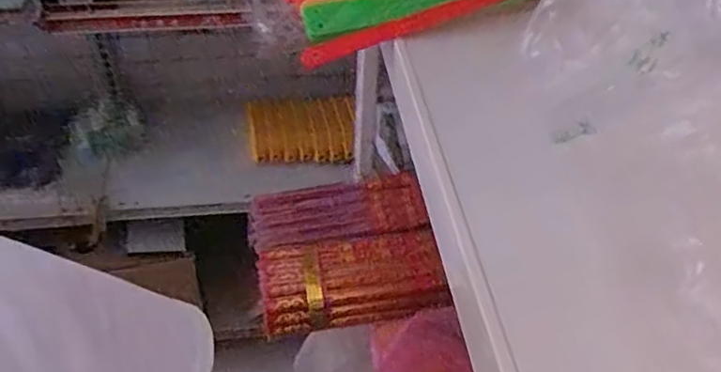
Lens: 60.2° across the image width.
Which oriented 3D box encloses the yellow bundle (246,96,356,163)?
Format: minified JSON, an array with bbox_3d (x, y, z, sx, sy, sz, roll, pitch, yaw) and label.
[{"bbox_3d":[-0.130,-0.128,1.388,0.240,0.155,0.053,-2,0,6],"label":"yellow bundle"}]

